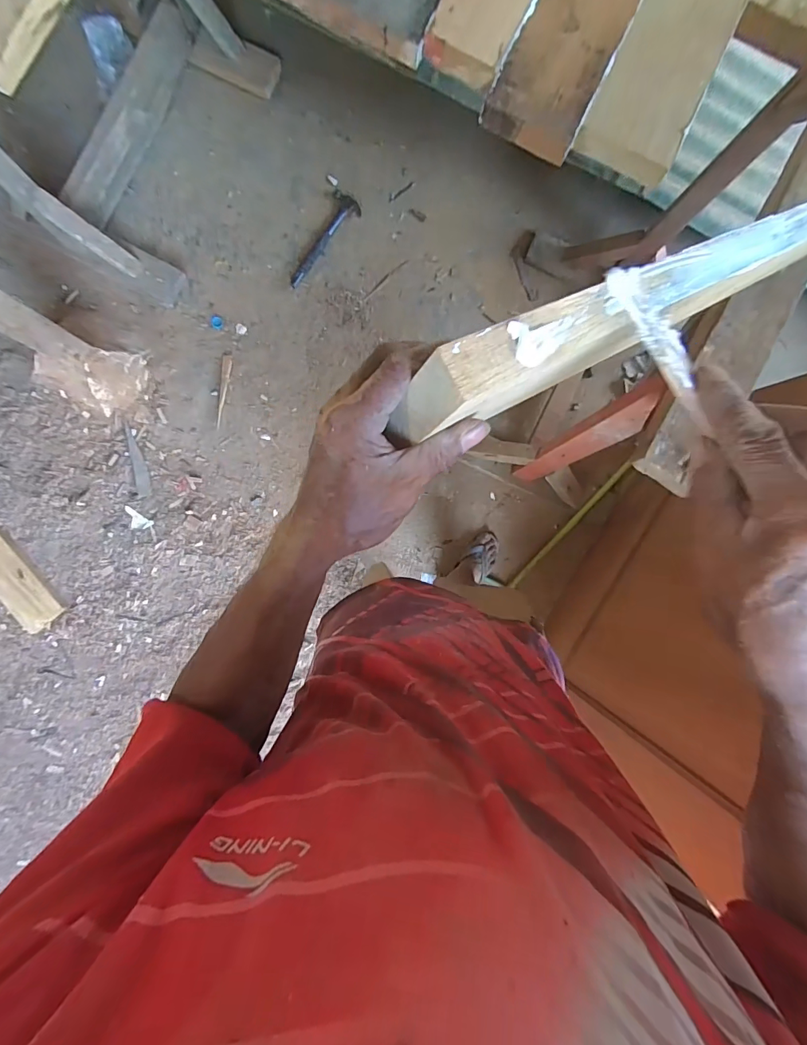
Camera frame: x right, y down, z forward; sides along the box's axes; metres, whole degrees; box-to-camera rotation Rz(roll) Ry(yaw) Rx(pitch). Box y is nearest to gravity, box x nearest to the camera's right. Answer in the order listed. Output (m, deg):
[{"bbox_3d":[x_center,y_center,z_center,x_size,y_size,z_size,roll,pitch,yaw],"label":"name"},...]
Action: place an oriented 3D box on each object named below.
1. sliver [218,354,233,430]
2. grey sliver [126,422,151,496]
[{"bbox_3d":[-0.541,-0.394,1.341,0.027,0.013,0.225,4,88,-3],"label":"sliver"},{"bbox_3d":[-0.774,-0.184,1.296,0.036,0.013,0.215,-13,89,-3],"label":"grey sliver"}]

